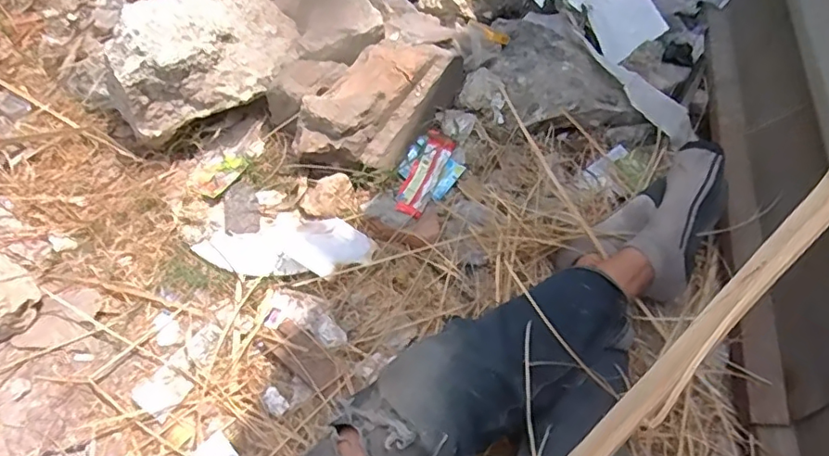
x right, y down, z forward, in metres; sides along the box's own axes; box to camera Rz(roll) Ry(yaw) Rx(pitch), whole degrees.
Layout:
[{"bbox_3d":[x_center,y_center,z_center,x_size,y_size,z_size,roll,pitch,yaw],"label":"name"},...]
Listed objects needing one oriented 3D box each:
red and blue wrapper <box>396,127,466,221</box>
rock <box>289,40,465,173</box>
[{"bbox_3d":[0.014,-0.098,1.044,0.104,0.036,0.203,31,58,17],"label":"red and blue wrapper"},{"bbox_3d":[-0.058,-0.234,1.046,0.159,0.117,0.349,32,57,16],"label":"rock"}]

